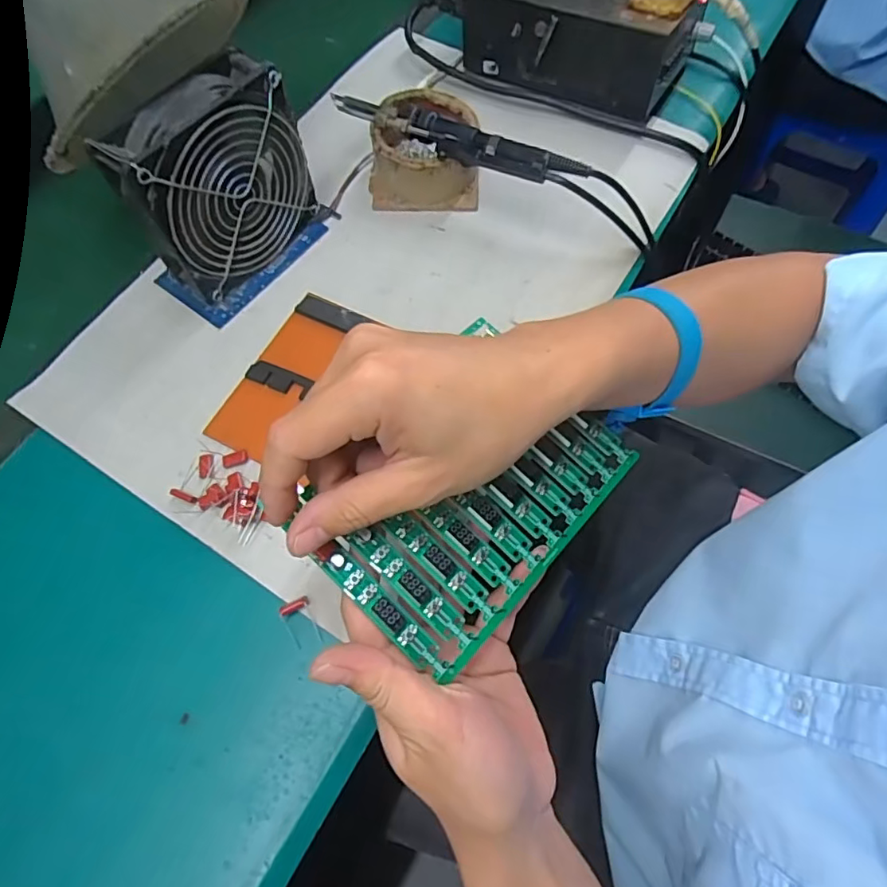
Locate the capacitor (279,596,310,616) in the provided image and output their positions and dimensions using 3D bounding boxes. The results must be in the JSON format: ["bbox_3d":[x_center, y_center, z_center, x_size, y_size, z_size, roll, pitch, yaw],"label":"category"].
[{"bbox_3d":[-0.087,0.095,0.326,0.018,0.004,0.006,-23,67,-21],"label":"capacitor"}]

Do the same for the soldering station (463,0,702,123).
[{"bbox_3d":[0.112,-0.353,0.478,0.182,0.082,0.088,23,69,11],"label":"soldering station"}]

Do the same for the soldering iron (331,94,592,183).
[{"bbox_3d":[0.006,-0.225,0.409,0.202,0.018,0.022,25,70,12],"label":"soldering iron"}]

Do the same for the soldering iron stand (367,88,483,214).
[{"bbox_3d":[-0.016,-0.239,0.449,0.089,0.050,0.087,2,67,3],"label":"soldering iron stand"}]

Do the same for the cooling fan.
[{"bbox_3d":[-0.154,-0.176,0.385,0.047,0.121,0.125,34,72,15],"label":"cooling fan"}]

